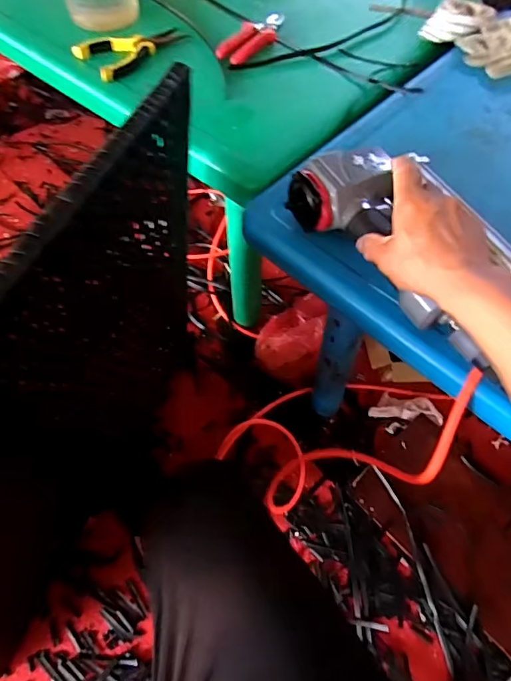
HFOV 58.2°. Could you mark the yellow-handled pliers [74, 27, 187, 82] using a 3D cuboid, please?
[{"bbox_3d":[-0.168,-0.411,0.659,0.159,0.026,0.090,-25,62,-13],"label":"yellow-handled pliers"}]

